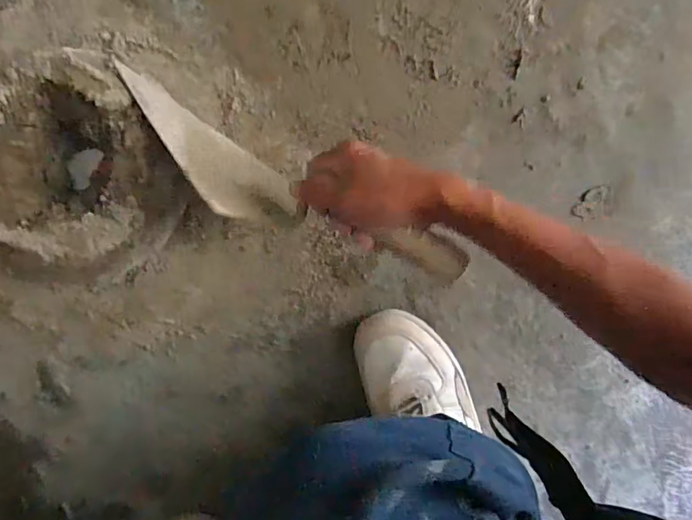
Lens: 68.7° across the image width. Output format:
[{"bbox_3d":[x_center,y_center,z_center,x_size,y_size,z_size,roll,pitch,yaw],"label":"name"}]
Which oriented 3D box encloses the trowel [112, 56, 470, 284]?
[{"bbox_3d":[-0.055,-0.063,0.450,0.336,0.103,0.069,24,97,11],"label":"trowel"}]

